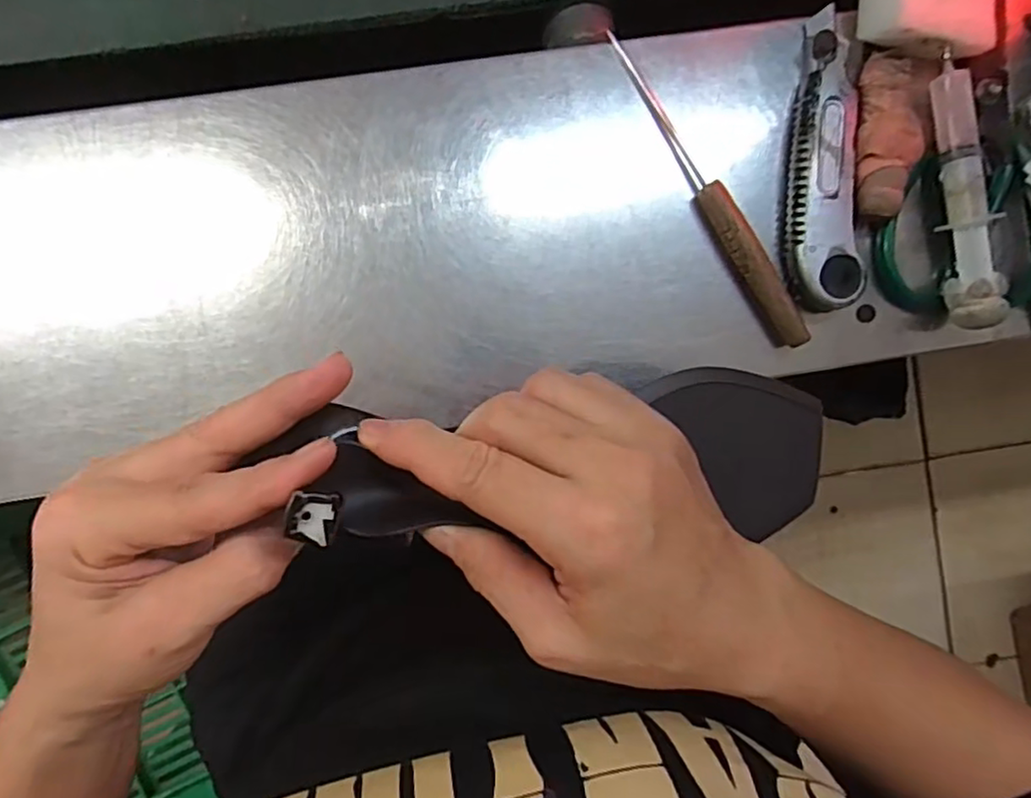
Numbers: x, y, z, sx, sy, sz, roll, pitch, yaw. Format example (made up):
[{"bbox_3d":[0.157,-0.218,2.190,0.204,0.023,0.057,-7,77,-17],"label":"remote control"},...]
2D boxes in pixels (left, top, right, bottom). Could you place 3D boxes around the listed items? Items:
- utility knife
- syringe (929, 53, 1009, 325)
[{"bbox_3d":[0.170,-0.133,0.358,0.038,0.021,0.165,1,87,-3],"label":"utility knife"},{"bbox_3d":[0.245,-0.111,0.359,0.024,0.030,0.143,-6,87,-4],"label":"syringe"}]

